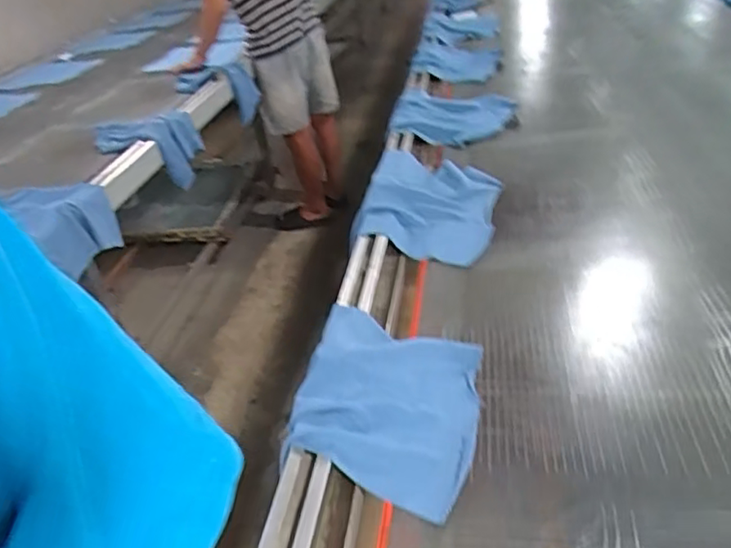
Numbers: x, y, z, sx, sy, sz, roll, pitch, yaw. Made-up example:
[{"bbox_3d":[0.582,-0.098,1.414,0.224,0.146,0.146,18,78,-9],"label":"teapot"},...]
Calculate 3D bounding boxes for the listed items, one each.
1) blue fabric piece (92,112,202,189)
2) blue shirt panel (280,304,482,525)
[{"bbox_3d":[-0.643,-0.355,1.742,0.314,0.163,0.184,-4,34,7],"label":"blue fabric piece"},{"bbox_3d":[0.027,0.148,0.736,0.221,0.047,0.272,5,35,19],"label":"blue shirt panel"}]

